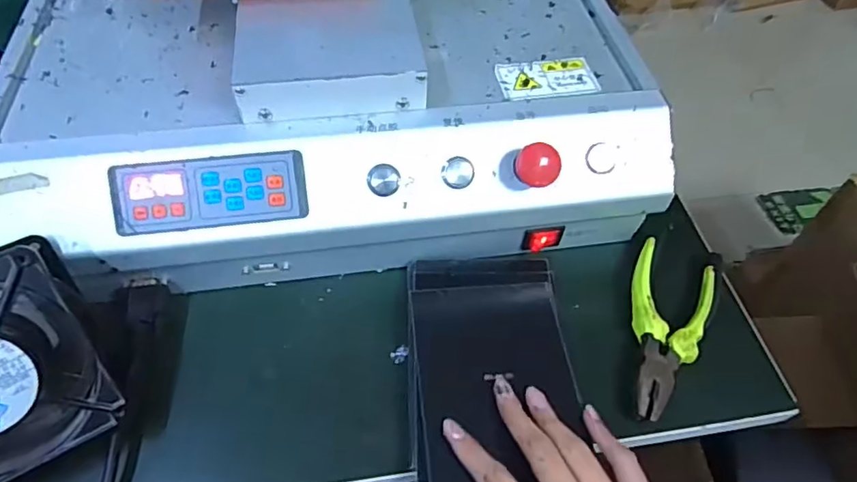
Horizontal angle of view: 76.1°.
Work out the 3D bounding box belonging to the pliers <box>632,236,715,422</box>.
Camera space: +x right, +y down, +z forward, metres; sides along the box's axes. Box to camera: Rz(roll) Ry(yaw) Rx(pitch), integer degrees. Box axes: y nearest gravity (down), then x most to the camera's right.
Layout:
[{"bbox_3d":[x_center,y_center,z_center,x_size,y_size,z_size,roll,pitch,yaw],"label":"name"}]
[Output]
[{"bbox_3d":[0.170,0.065,0.392,0.055,0.019,0.138,18,55,10],"label":"pliers"}]

